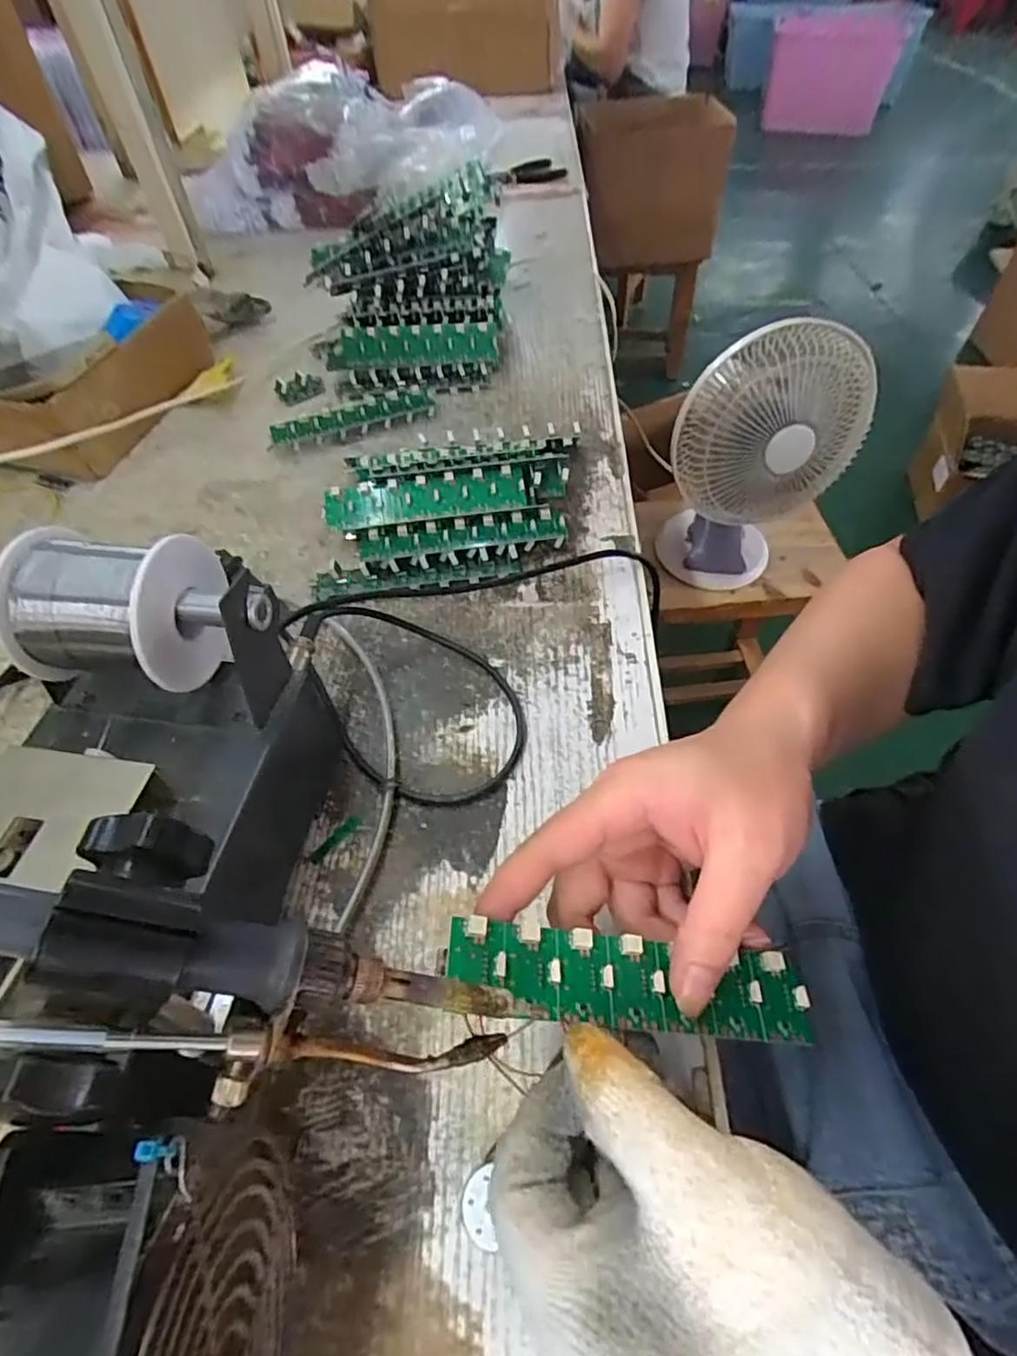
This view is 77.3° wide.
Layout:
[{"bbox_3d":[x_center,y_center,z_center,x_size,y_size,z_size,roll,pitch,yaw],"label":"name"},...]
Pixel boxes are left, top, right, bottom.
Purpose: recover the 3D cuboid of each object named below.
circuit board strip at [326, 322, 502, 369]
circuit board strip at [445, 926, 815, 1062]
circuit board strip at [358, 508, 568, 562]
[{"bbox_3d":[-0.089,-0.299,0.571,0.160,0.034,0.017,2,53,4],"label":"circuit board strip"},{"bbox_3d":[0.047,0.109,0.229,0.136,0.006,0.032,13,52,-9],"label":"circuit board strip"},{"bbox_3d":[-0.030,-0.094,0.437,0.139,0.021,0.028,-6,53,-2],"label":"circuit board strip"}]

